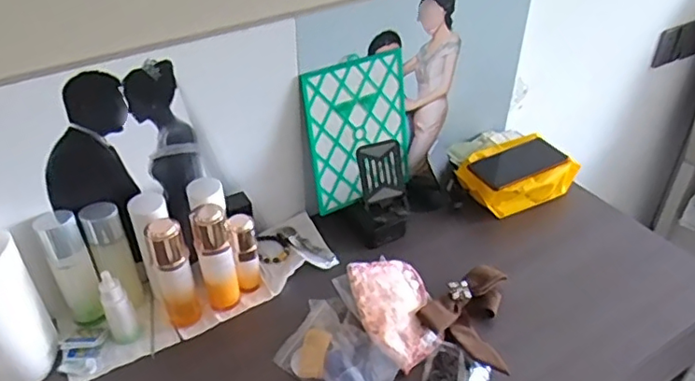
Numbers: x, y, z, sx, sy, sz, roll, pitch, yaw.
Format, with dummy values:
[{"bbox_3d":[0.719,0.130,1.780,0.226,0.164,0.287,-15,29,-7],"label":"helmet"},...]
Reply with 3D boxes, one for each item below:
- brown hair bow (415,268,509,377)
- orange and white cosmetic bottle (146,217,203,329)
[{"bbox_3d":[0.179,0.165,0.762,0.121,0.039,0.141,28,46,31],"label":"brown hair bow"},{"bbox_3d":[-0.218,0.107,0.740,0.047,0.156,0.037,-14,40,-16],"label":"orange and white cosmetic bottle"}]

